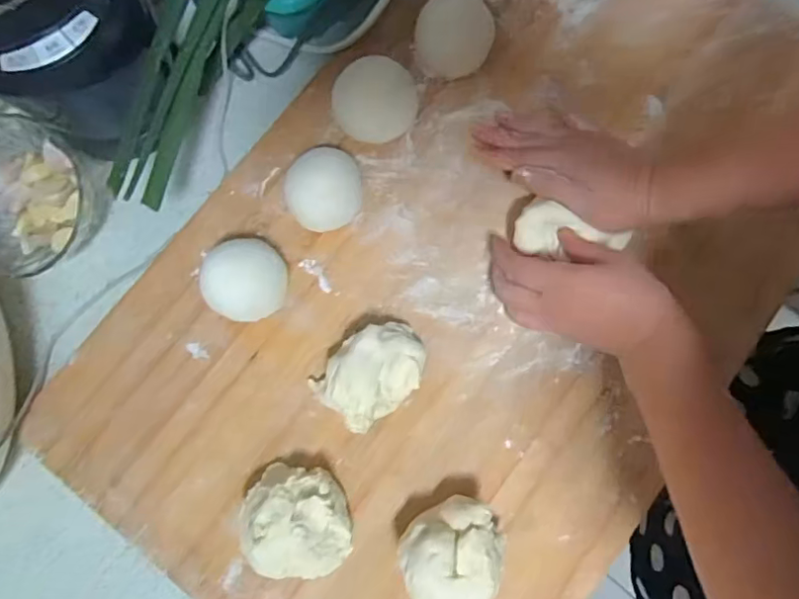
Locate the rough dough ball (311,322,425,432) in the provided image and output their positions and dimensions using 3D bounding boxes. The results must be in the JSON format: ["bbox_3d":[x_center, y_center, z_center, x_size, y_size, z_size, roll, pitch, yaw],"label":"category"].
[{"bbox_3d":[-0.019,0.052,0.400,0.080,0.050,0.057,-41,80,-7],"label":"rough dough ball"}]

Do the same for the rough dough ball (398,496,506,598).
[{"bbox_3d":[0.036,0.169,0.377,0.064,0.049,0.070,0,78,1],"label":"rough dough ball"}]

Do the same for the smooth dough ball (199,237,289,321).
[{"bbox_3d":[-0.112,-0.015,0.416,0.053,0.048,0.057,0,78,1],"label":"smooth dough ball"}]

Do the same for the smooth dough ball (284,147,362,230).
[{"bbox_3d":[-0.056,-0.081,0.421,0.054,0.059,0.049,-4,78,0],"label":"smooth dough ball"}]

